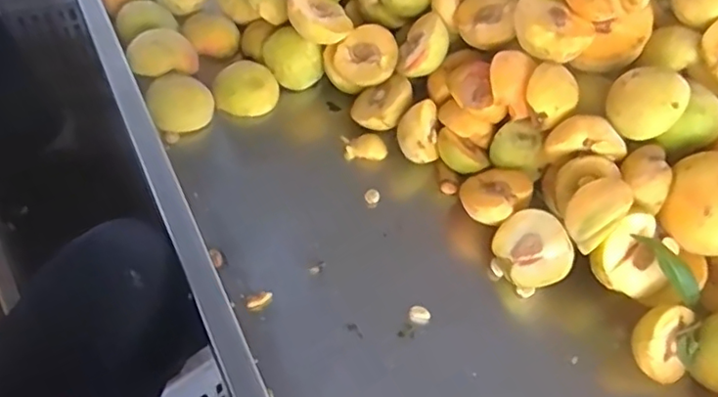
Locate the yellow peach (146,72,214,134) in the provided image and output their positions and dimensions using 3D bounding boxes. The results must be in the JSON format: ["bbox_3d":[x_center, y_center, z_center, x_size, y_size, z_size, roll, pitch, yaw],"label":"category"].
[{"bbox_3d":[-0.168,-0.087,0.580,0.059,0.033,0.052,-16,59,-19],"label":"yellow peach"}]

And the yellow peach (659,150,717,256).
[{"bbox_3d":[0.281,0.000,0.493,0.062,0.056,0.066,4,55,-6],"label":"yellow peach"}]

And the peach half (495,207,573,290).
[{"bbox_3d":[0.148,0.043,0.518,0.059,0.030,0.063,-38,61,19],"label":"peach half"}]

